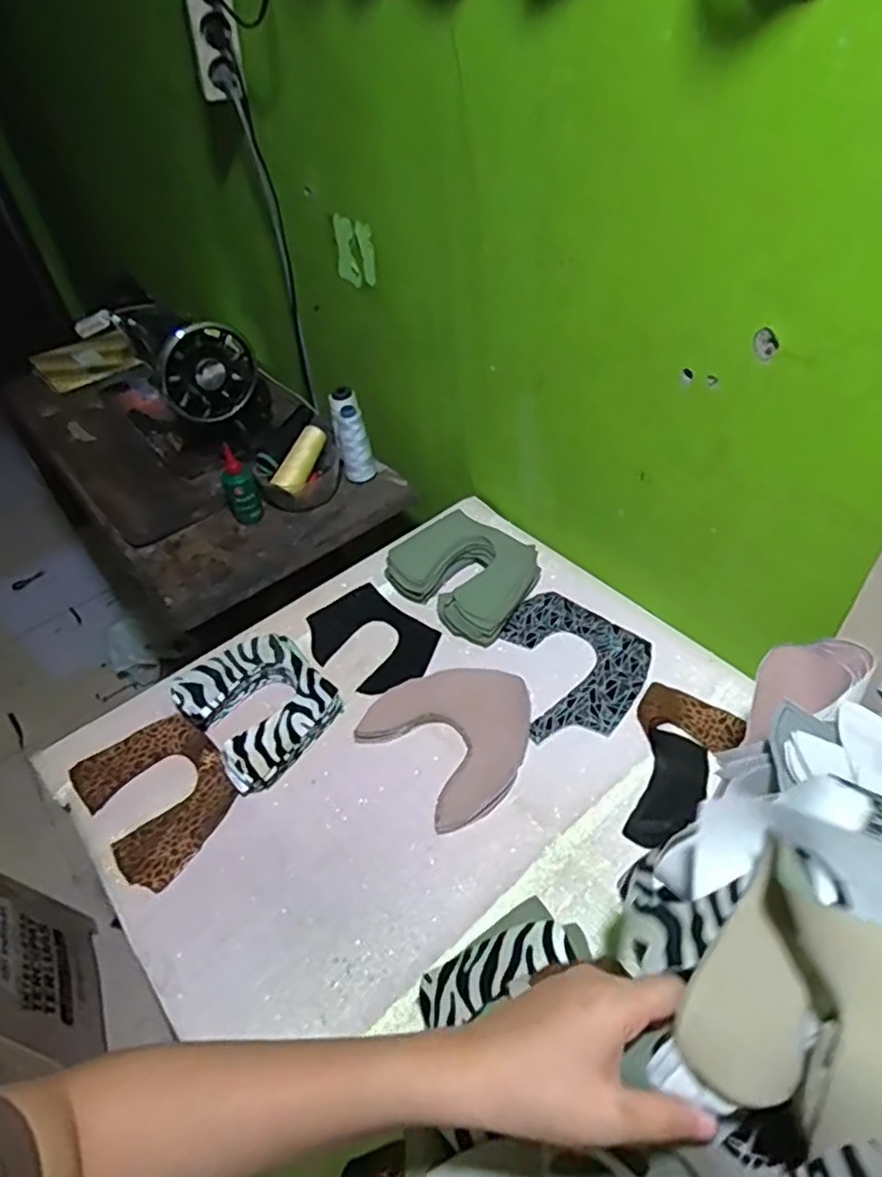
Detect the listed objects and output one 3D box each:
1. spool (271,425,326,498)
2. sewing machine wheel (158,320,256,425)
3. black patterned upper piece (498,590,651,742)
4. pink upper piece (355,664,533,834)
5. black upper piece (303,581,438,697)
[{"bbox_3d":[-0.199,-0.185,0.963,0.034,0.031,0.111,17,70,22],"label":"spool"},{"bbox_3d":[-0.324,-0.299,0.933,0.127,0.132,0.039,-43,51,-9],"label":"sewing machine wheel"},{"bbox_3d":[0.132,0.087,0.734,0.164,0.007,0.170,30,56,29],"label":"black patterned upper piece"},{"bbox_3d":[0.019,0.144,0.685,0.160,0.007,0.165,-31,50,-23],"label":"pink upper piece"},{"bbox_3d":[-0.082,0.061,0.787,0.154,0.011,0.111,32,60,27],"label":"black upper piece"}]

